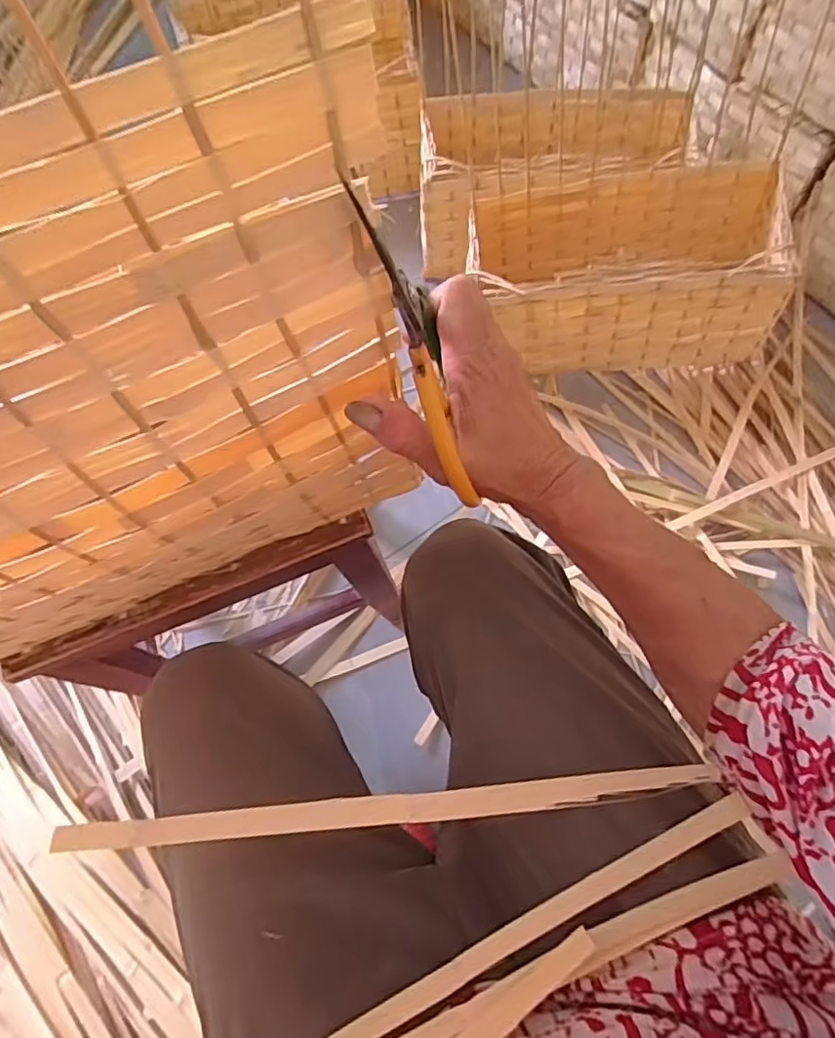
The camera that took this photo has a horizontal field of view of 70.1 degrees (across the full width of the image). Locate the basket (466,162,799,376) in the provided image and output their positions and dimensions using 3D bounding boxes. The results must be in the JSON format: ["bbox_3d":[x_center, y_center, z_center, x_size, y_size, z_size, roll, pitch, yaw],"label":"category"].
[{"bbox_3d":[0.301,-0.371,0.881,0.441,0.204,0.227,-1,71,1],"label":"basket"}]

